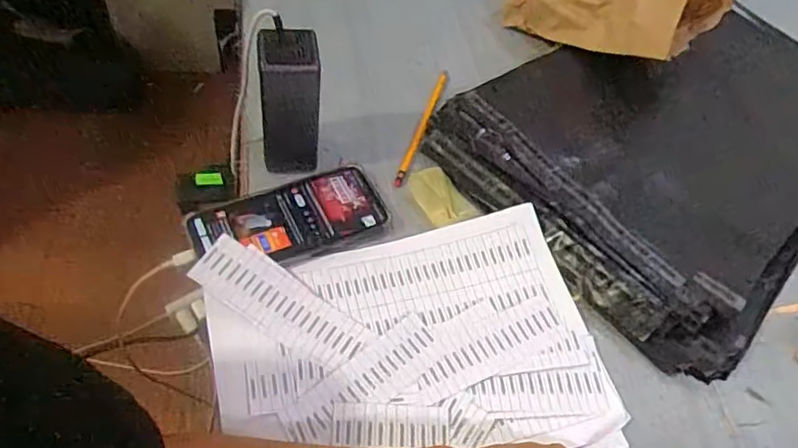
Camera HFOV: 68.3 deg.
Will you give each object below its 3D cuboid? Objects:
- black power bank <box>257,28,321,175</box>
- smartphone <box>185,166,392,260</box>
[{"bbox_3d":[-0.097,-0.106,0.536,0.055,0.137,0.045,-1,54,-11],"label":"black power bank"},{"bbox_3d":[-0.098,-0.005,0.531,0.169,0.012,0.075,-19,62,-20],"label":"smartphone"}]

